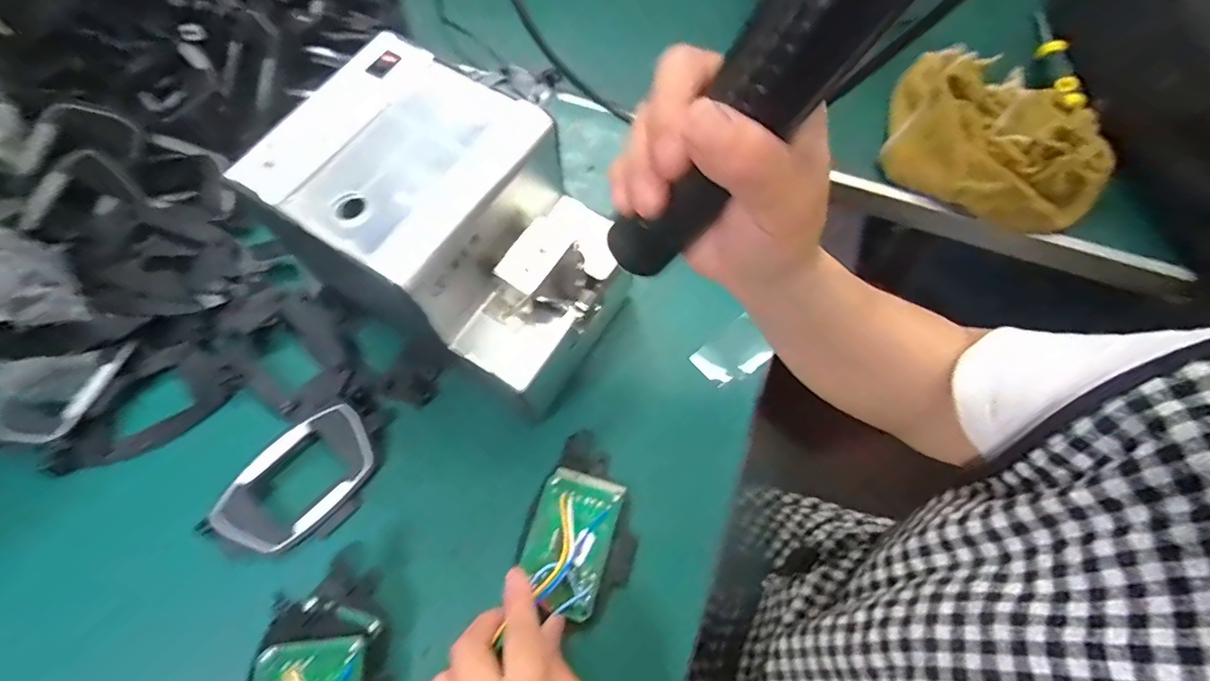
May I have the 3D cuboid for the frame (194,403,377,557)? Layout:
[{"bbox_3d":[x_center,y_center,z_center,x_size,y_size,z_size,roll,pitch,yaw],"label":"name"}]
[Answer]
[{"bbox_3d":[-0.195,0.095,0.346,0.067,0.011,0.106,40,73,13],"label":"frame"}]

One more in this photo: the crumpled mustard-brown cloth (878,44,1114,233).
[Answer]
[{"bbox_3d":[0.308,-0.159,0.434,0.177,0.058,0.125,42,74,14],"label":"crumpled mustard-brown cloth"}]

